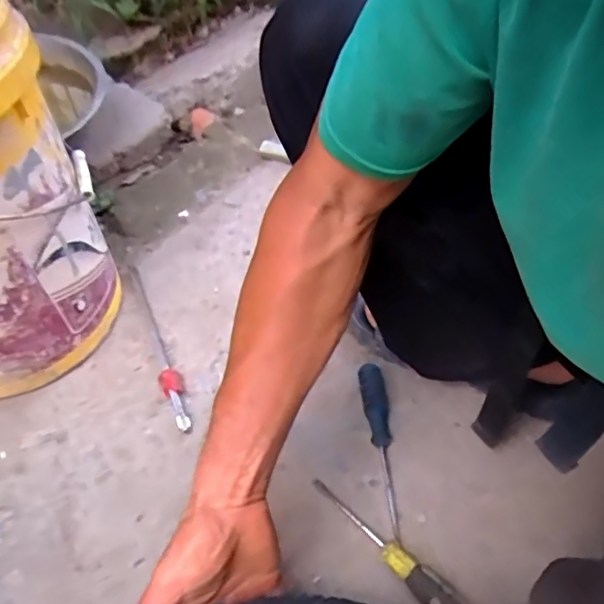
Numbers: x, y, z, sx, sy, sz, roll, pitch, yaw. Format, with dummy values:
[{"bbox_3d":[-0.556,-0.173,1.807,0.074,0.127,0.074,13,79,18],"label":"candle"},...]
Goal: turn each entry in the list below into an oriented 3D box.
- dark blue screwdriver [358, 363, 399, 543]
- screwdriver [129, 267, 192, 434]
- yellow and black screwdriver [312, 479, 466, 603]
[{"bbox_3d":[0.086,0.153,0.607,0.028,0.034,0.182,-5,50,-3],"label":"dark blue screwdriver"},{"bbox_3d":[-0.183,0.045,0.703,0.023,0.021,0.270,-19,53,-15],"label":"screwdriver"},{"bbox_3d":[0.081,0.232,0.537,0.032,0.023,0.184,-35,58,-25],"label":"yellow and black screwdriver"}]

